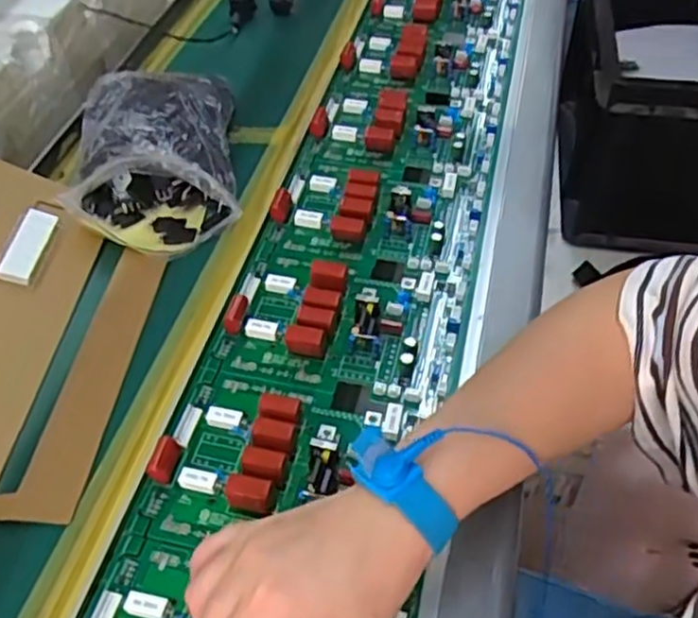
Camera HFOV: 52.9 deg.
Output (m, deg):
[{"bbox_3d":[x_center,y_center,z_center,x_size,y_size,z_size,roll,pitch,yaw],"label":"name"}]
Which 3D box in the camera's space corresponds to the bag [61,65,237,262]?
[{"bbox_3d":[-0.161,-0.130,0.584,0.128,0.067,0.187,-9,46,-4],"label":"bag"}]

